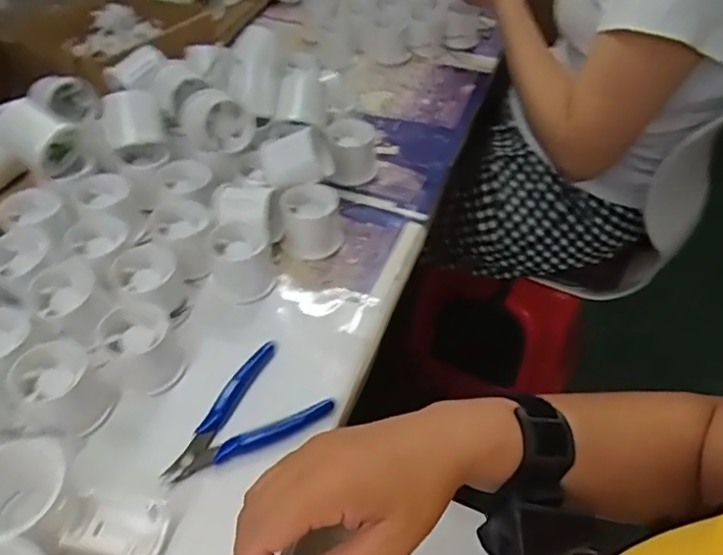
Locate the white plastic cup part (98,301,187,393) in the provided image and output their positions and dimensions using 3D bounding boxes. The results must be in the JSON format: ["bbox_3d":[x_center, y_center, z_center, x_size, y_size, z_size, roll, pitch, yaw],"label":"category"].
[{"bbox_3d":[-0.167,0.055,0.429,0.054,0.045,0.058,-30,55,-26],"label":"white plastic cup part"}]

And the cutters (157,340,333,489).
[{"bbox_3d":[-0.091,0.103,0.411,0.116,0.013,0.074,-31,55,-27],"label":"cutters"}]

